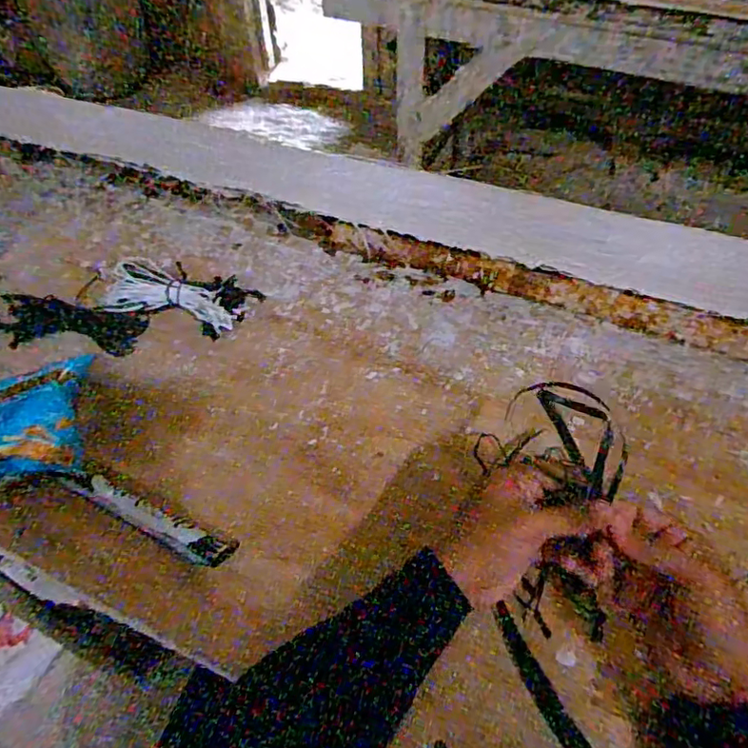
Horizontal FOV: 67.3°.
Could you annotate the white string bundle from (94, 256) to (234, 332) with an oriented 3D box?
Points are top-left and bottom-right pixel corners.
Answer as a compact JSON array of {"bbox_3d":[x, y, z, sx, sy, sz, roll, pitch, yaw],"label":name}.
[{"bbox_3d":[-0.208,-0.080,0.595,0.134,0.044,0.074,10,51,9],"label":"white string bundle"}]

